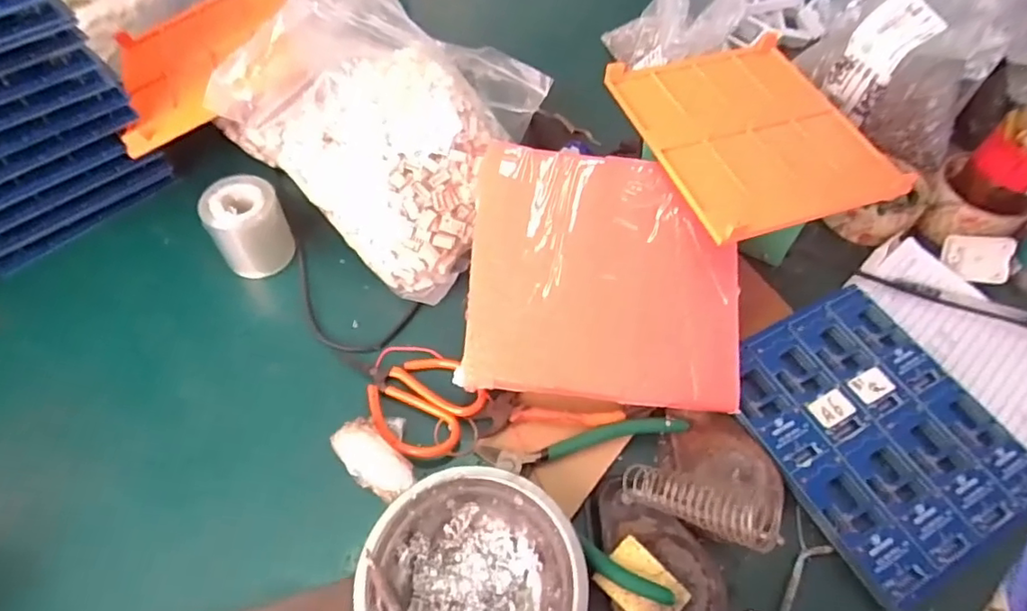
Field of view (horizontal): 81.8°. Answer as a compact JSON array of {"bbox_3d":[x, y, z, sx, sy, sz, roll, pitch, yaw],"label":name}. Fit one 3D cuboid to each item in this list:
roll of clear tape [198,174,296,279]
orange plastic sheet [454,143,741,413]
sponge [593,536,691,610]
[{"bbox_3d":[-0.217,-0.065,0.488,0.056,0.063,0.058,1,56,-1],"label":"roll of clear tape"},{"bbox_3d":[0.066,-0.026,0.429,0.191,0.010,0.186,6,70,-1],"label":"orange plastic sheet"},{"bbox_3d":[0.078,0.170,0.358,0.048,0.011,0.035,40,64,22],"label":"sponge"}]

